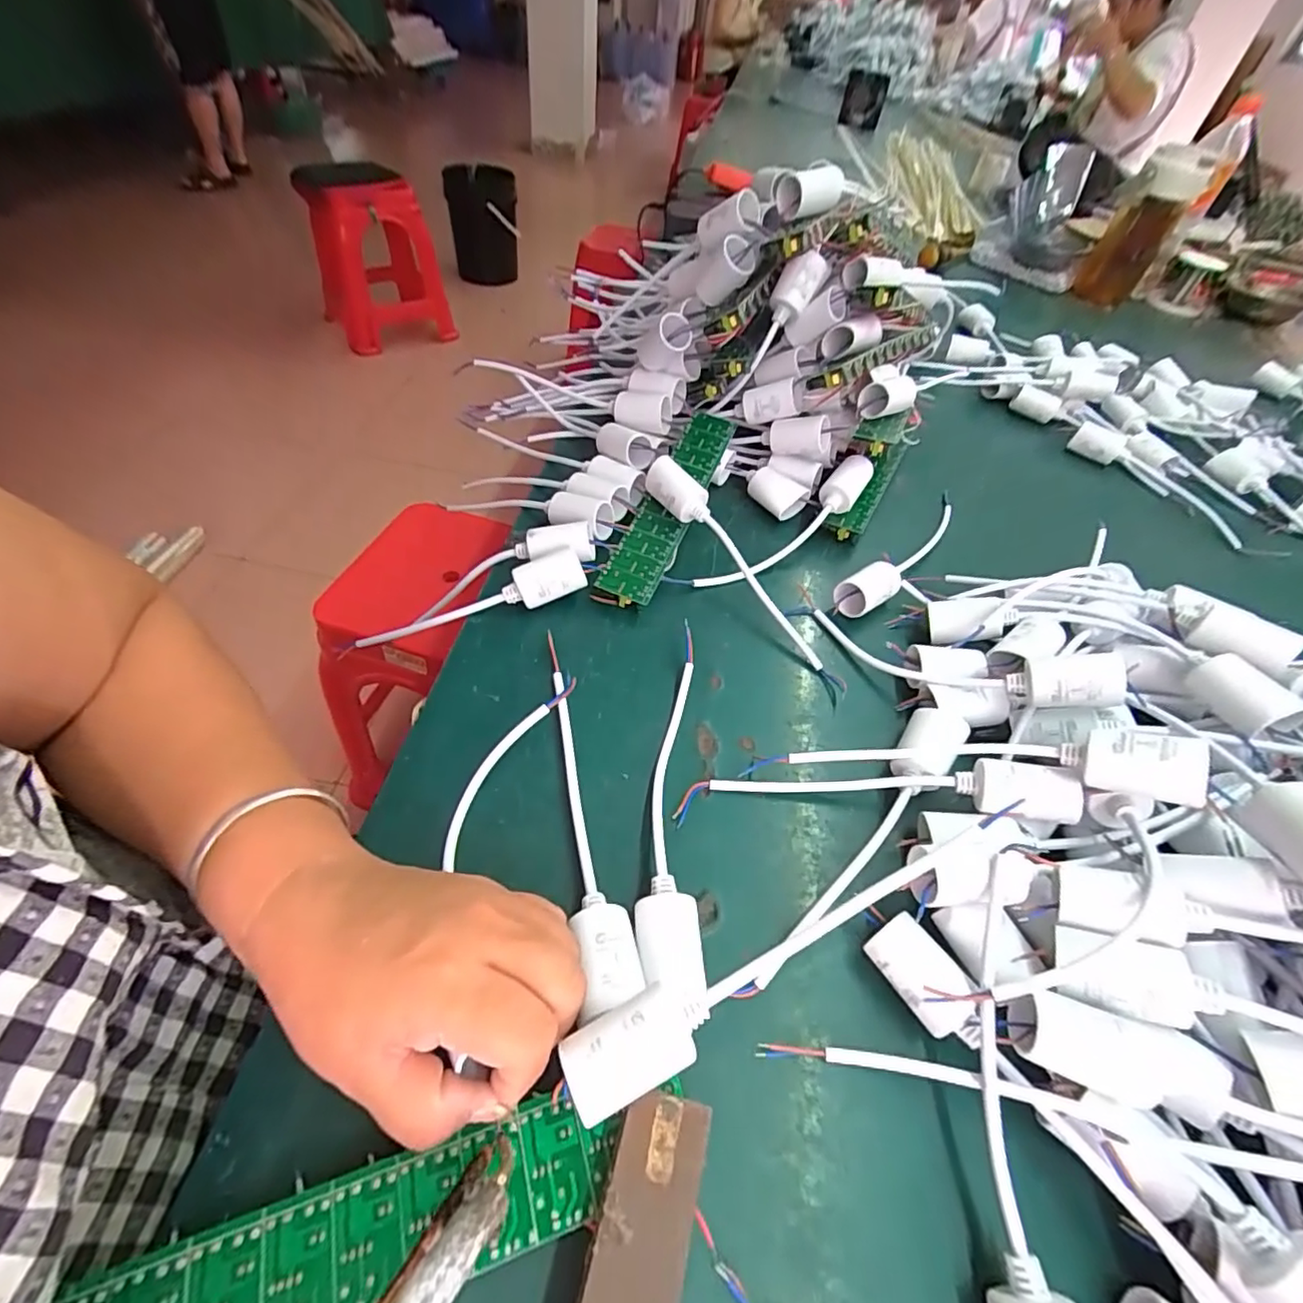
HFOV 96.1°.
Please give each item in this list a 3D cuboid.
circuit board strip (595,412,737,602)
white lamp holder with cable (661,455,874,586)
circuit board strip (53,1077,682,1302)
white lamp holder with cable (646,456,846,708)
[{"bbox_3d":[0.016,-0.117,0.447,0.039,0.008,0.204,20,59,9],"label":"circuit board strip"},{"bbox_3d":[0.096,-0.089,0.445,0.190,0.026,0.029,-36,62,-14],"label":"white lamp holder with cable"},{"bbox_3d":[-0.095,0.194,0.191,0.171,0.004,0.039,-10,53,-17],"label":"circuit board strip"},{"bbox_3d":[0.067,-0.056,0.412,0.028,0.032,0.205,-31,76,-26],"label":"white lamp holder with cable"}]

